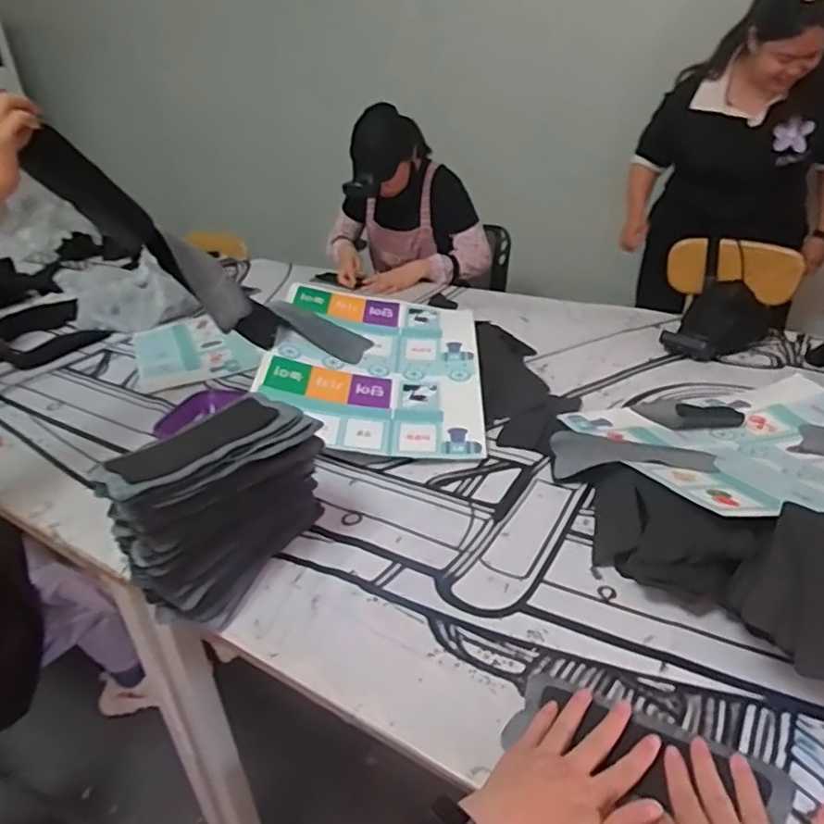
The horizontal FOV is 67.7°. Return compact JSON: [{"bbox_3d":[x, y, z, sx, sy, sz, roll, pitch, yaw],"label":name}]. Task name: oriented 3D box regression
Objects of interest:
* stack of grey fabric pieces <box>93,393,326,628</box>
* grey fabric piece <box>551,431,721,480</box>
[{"bbox_3d":[-0.224,0.108,0.744,0.127,0.190,0.238,17,36,32],"label":"stack of grey fabric pieces"},{"bbox_3d":[0.310,0.067,0.880,0.219,0.051,0.097,9,32,22],"label":"grey fabric piece"}]

